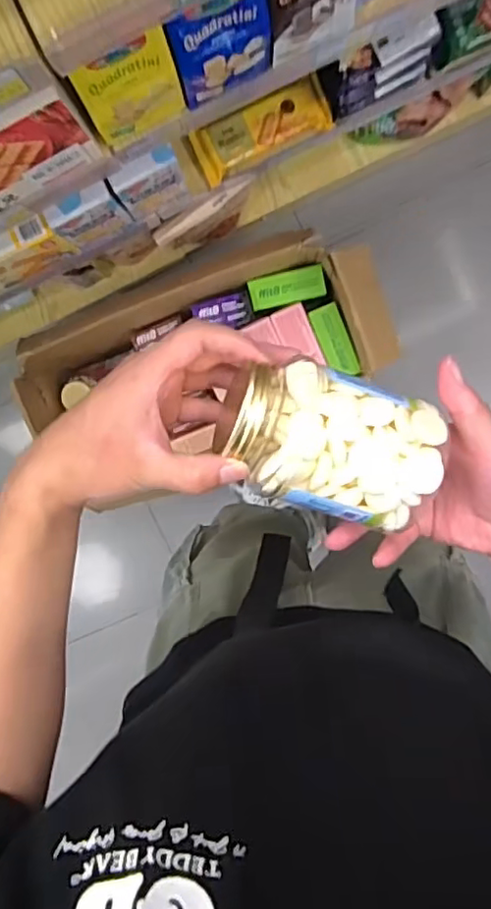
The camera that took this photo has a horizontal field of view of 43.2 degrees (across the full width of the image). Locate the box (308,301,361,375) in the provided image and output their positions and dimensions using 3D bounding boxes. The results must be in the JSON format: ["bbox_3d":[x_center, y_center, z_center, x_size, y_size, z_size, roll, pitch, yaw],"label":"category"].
[{"bbox_3d":[0.164,-0.207,1.135,0.056,0.032,0.136,-20,96,5],"label":"box"}]

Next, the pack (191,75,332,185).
[{"bbox_3d":[0.024,-0.475,0.910,0.204,0.042,0.072,-24,96,5],"label":"pack"}]

